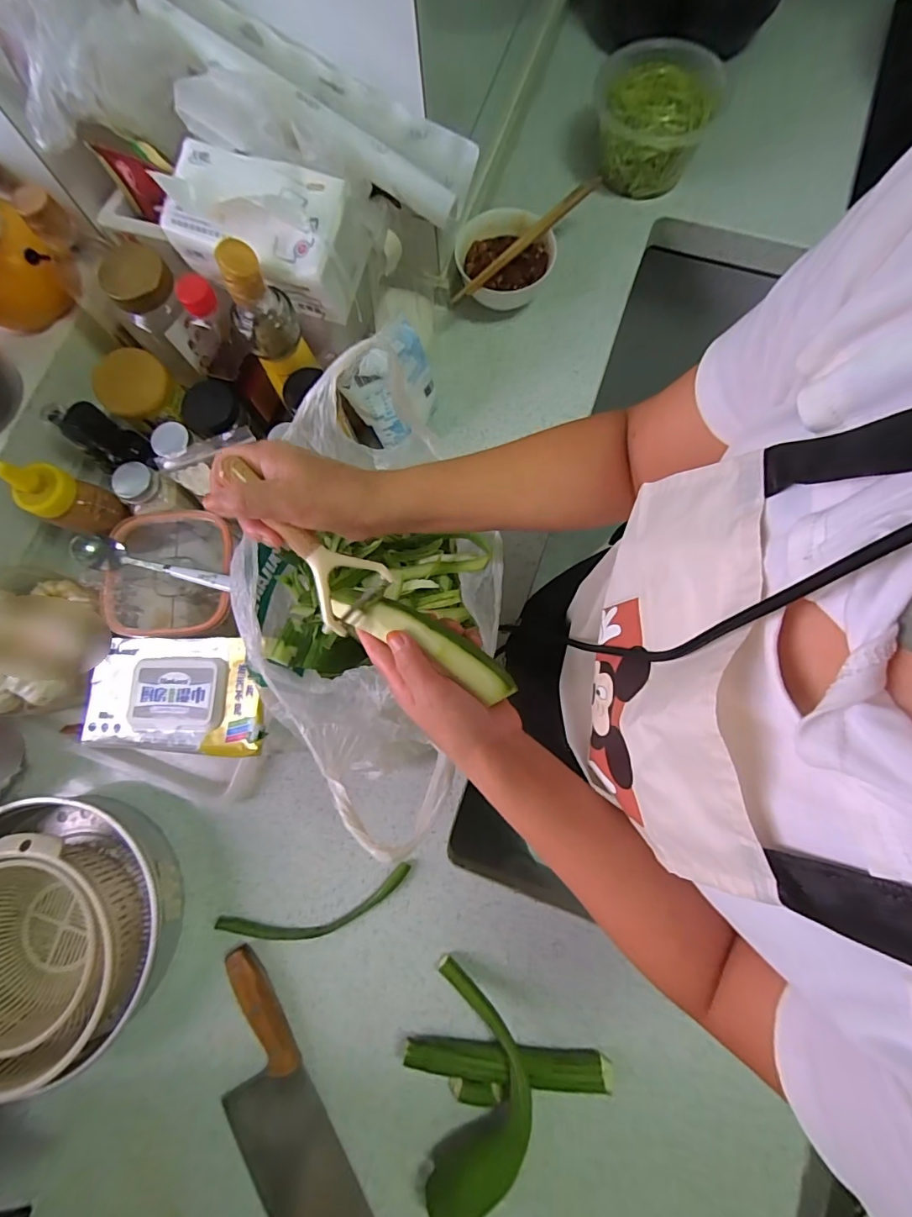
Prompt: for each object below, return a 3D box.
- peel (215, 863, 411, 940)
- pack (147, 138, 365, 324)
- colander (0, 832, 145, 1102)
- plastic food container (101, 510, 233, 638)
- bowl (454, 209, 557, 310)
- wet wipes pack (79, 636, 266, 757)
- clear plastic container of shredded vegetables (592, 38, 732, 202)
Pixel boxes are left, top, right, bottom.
[{"bbox_3d":[-0.145,0.319,0.508,0.201,0.009,0.043,-15,78,-2],"label":"peel"},{"bbox_3d":[-0.174,-0.350,0.455,0.160,0.086,0.087,18,79,5],"label":"pack"},{"bbox_3d":[-0.417,0.339,0.476,0.159,0.086,0.206,-31,79,-5],"label":"colander"},{"bbox_3d":[-0.308,-0.032,0.547,0.134,0.084,0.140,-4,78,1],"label":"plastic food container"},{"bbox_3d":[0.064,-0.448,0.635,0.124,0.066,0.102,-1,78,1],"label":"bowl"},{"bbox_3d":[-0.285,0.086,0.490,0.203,0.042,0.114,3,78,2],"label":"wet wipes pack"},{"bbox_3d":[0.265,-0.663,0.660,0.152,0.093,0.164,18,79,5],"label":"clear plastic container of shredded vegetables"}]

